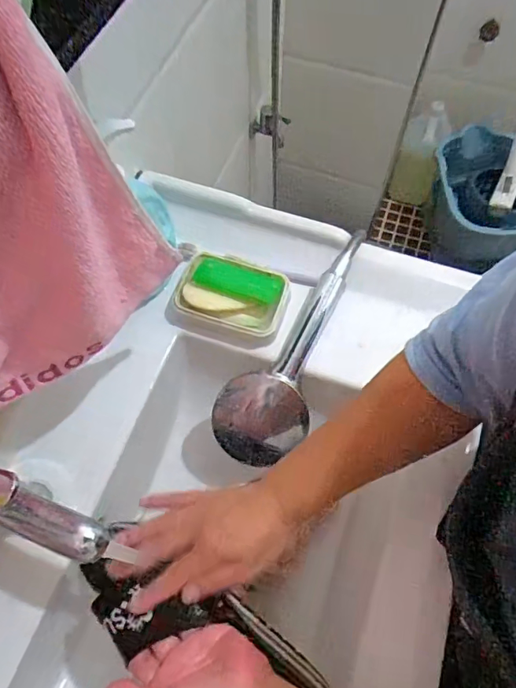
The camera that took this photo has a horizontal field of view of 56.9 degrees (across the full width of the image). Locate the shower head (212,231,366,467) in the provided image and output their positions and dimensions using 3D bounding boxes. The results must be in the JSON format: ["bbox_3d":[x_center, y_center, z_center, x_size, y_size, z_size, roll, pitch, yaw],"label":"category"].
[{"bbox_3d":[0.046,-0.013,0.534,0.098,0.066,0.268,28,89,13],"label":"shower head"}]

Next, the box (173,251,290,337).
[{"bbox_3d":[-0.029,-0.058,0.548,0.120,0.031,0.082,16,66,8],"label":"box"}]

